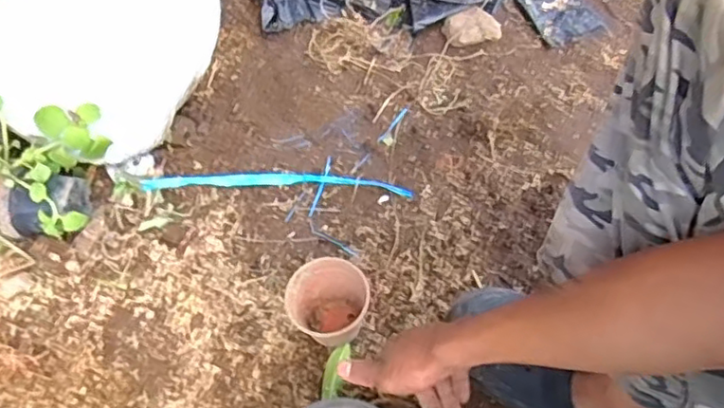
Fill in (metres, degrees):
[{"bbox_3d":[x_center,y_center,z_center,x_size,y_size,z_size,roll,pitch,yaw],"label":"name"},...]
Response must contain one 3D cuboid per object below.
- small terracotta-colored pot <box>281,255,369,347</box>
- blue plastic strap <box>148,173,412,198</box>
[{"bbox_3d":[-0.041,0.116,0.731,0.092,0.077,0.080,-29,66,-14],"label":"small terracotta-colored pot"},{"bbox_3d":[-0.120,-0.032,0.872,0.371,0.018,0.037,3,63,1],"label":"blue plastic strap"}]

